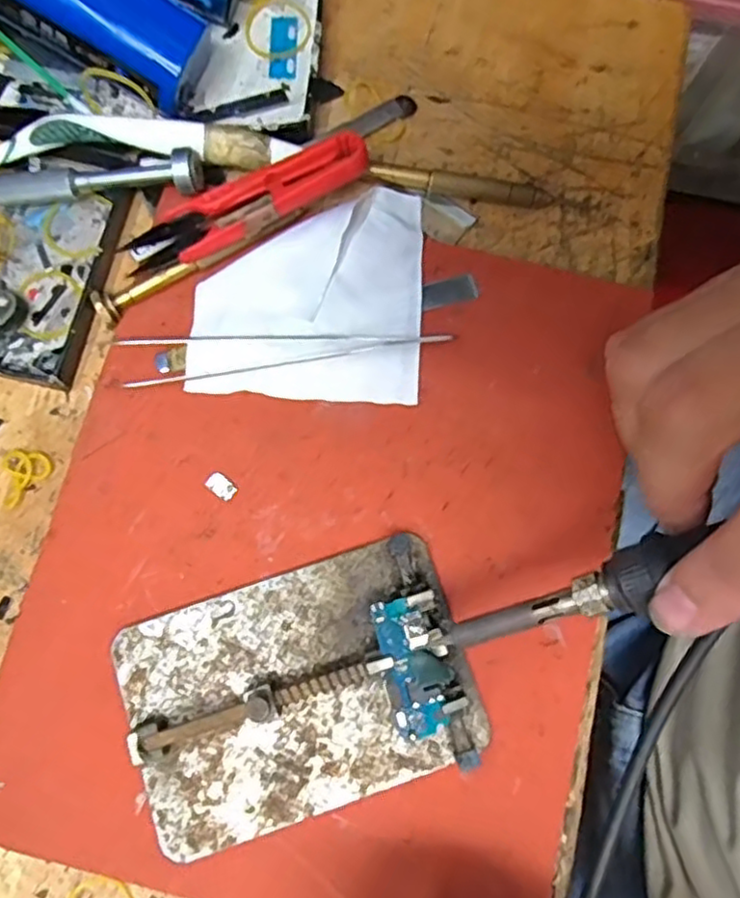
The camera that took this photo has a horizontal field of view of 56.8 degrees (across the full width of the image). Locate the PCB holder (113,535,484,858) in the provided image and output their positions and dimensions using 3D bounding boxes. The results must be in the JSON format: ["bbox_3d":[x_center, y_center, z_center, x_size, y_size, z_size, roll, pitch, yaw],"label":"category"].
[{"bbox_3d":[-0.024,0.082,0.235,0.114,0.018,0.079,-19,79,-5],"label":"PCB holder"}]

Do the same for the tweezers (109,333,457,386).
[{"bbox_3d":[-0.033,-0.041,0.263,0.125,0.009,0.018,-7,78,-2],"label":"tweezers"}]

